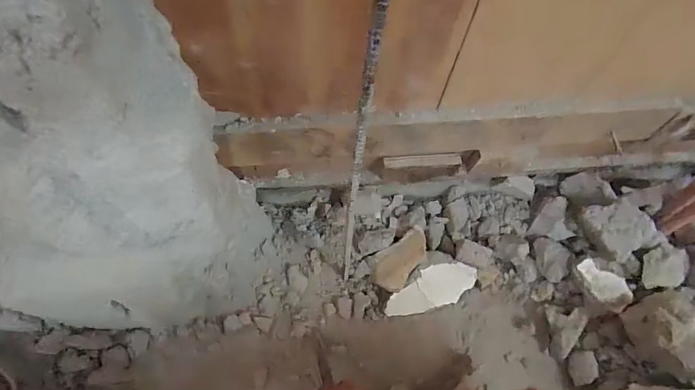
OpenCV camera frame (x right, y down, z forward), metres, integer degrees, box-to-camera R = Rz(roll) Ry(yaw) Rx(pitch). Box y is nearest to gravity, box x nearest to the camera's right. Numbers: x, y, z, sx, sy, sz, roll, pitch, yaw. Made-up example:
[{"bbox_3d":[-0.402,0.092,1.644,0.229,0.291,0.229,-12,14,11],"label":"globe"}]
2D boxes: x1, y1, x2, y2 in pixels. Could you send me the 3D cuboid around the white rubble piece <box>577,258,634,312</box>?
[{"bbox_3d":[0.424,0.146,0.675,0.050,0.027,0.089,-20,65,-14],"label":"white rubble piece"}]

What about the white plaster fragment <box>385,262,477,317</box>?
[{"bbox_3d":[0.147,0.162,0.715,0.169,0.009,0.068,-10,81,-15],"label":"white plaster fragment"}]

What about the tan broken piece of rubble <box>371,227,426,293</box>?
[{"bbox_3d":[0.089,0.106,0.705,0.066,0.013,0.117,32,77,24],"label":"tan broken piece of rubble"}]

